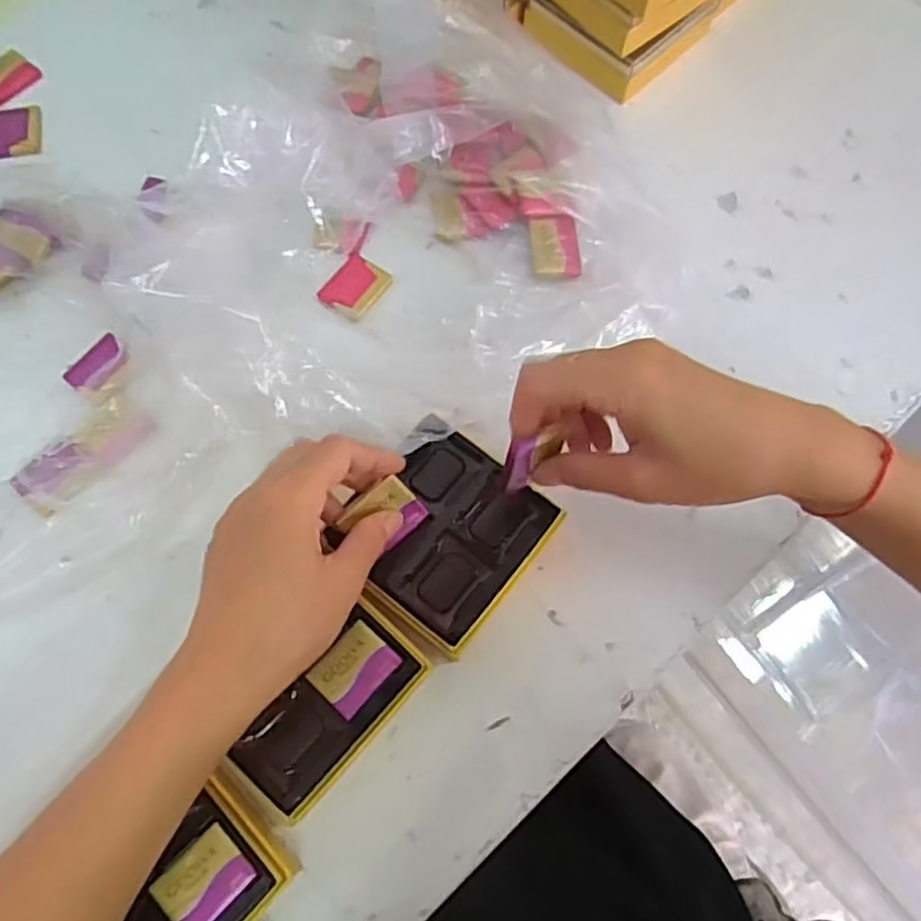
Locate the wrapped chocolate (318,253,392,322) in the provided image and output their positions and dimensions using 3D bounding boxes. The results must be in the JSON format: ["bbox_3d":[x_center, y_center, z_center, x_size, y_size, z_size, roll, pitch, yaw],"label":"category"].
[{"bbox_3d":[-0.067,-0.110,0.439,0.033,0.004,0.041,32,73,10],"label":"wrapped chocolate"}]

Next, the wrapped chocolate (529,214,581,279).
[{"bbox_3d":[0.061,-0.137,0.443,0.030,0.005,0.040,-8,71,-3],"label":"wrapped chocolate"}]

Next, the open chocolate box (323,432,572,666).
[{"bbox_3d":[-0.007,0.043,0.377,0.086,0.033,0.098,36,74,11],"label":"open chocolate box"}]

